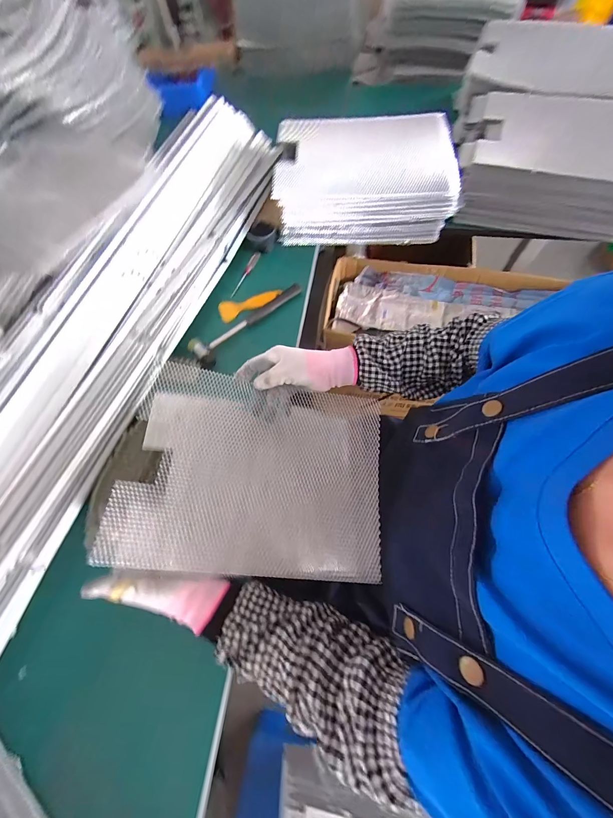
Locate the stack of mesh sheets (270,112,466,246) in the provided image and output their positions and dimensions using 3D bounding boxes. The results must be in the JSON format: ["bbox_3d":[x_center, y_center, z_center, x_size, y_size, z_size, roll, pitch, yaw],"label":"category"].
[{"bbox_3d":[0.116,-0.486,0.651,0.347,0.135,0.242,4,67,4],"label":"stack of mesh sheets"}]

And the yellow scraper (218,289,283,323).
[{"bbox_3d":[-0.116,-0.219,0.627,0.128,0.015,0.050,-21,67,-6],"label":"yellow scraper"}]

